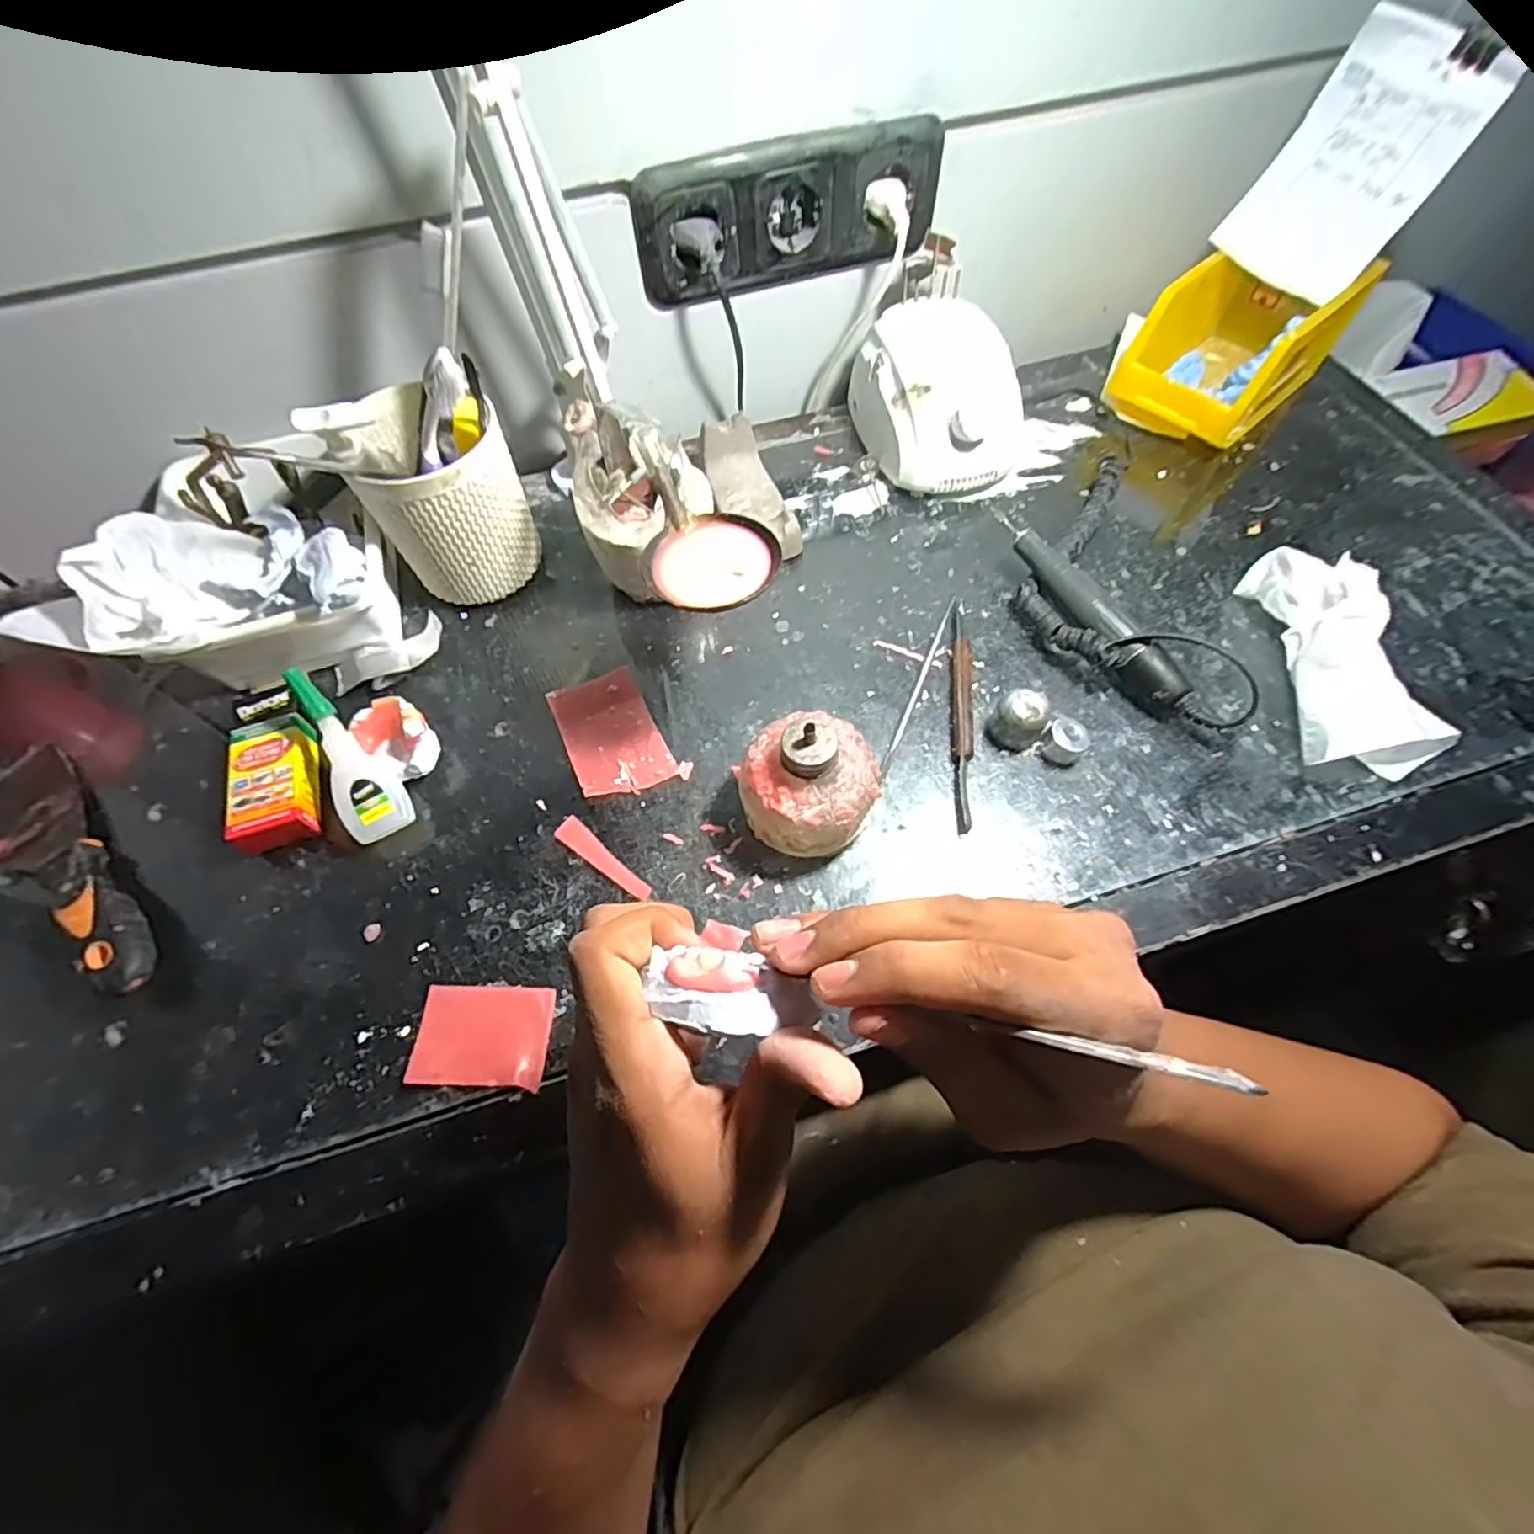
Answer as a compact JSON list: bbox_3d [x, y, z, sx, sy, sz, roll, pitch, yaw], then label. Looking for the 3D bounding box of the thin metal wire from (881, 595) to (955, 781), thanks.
[{"bbox_3d":[0.101,-0.056,0.430,0.005,0.004,0.152,21,64,12],"label":"thin metal wire"}]

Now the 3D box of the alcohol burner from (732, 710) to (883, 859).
[{"bbox_3d":[0.023,0.008,0.354,0.071,0.073,0.068,0,62,1],"label":"alcohol burner"}]

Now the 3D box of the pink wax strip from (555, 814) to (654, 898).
[{"bbox_3d":[-0.094,0.052,0.372,0.068,0.004,0.015,38,69,19],"label":"pink wax strip"}]

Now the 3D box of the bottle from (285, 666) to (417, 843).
[{"bbox_3d":[-0.242,-0.008,0.376,0.034,0.016,0.104,-29,89,-14],"label":"bottle"}]

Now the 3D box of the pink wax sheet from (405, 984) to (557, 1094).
[{"bbox_3d":[-0.143,0.135,0.329,0.067,0.005,0.046,2,62,2],"label":"pink wax sheet"}]

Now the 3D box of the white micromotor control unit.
[{"bbox_3d":[0.136,-0.285,0.511,0.107,0.081,0.139,-13,62,-6],"label":"white micromotor control unit"}]

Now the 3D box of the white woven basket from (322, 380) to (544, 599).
[{"bbox_3d":[-0.211,-0.181,0.438,0.094,0.123,0.092,-26,65,-12],"label":"white woven basket"}]

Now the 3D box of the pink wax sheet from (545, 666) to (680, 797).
[{"bbox_3d":[-0.099,-0.021,0.414,0.056,0.004,0.088,-24,65,-11],"label":"pink wax sheet"}]

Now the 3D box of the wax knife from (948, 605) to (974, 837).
[{"bbox_3d":[0.124,-0.036,0.412,0.016,0.011,0.162,6,62,4],"label":"wax knife"}]

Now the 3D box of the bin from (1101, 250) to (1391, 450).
[{"bbox_3d":[0.380,-0.341,0.535,0.167,0.094,0.103,-36,67,-16],"label":"bin"}]

